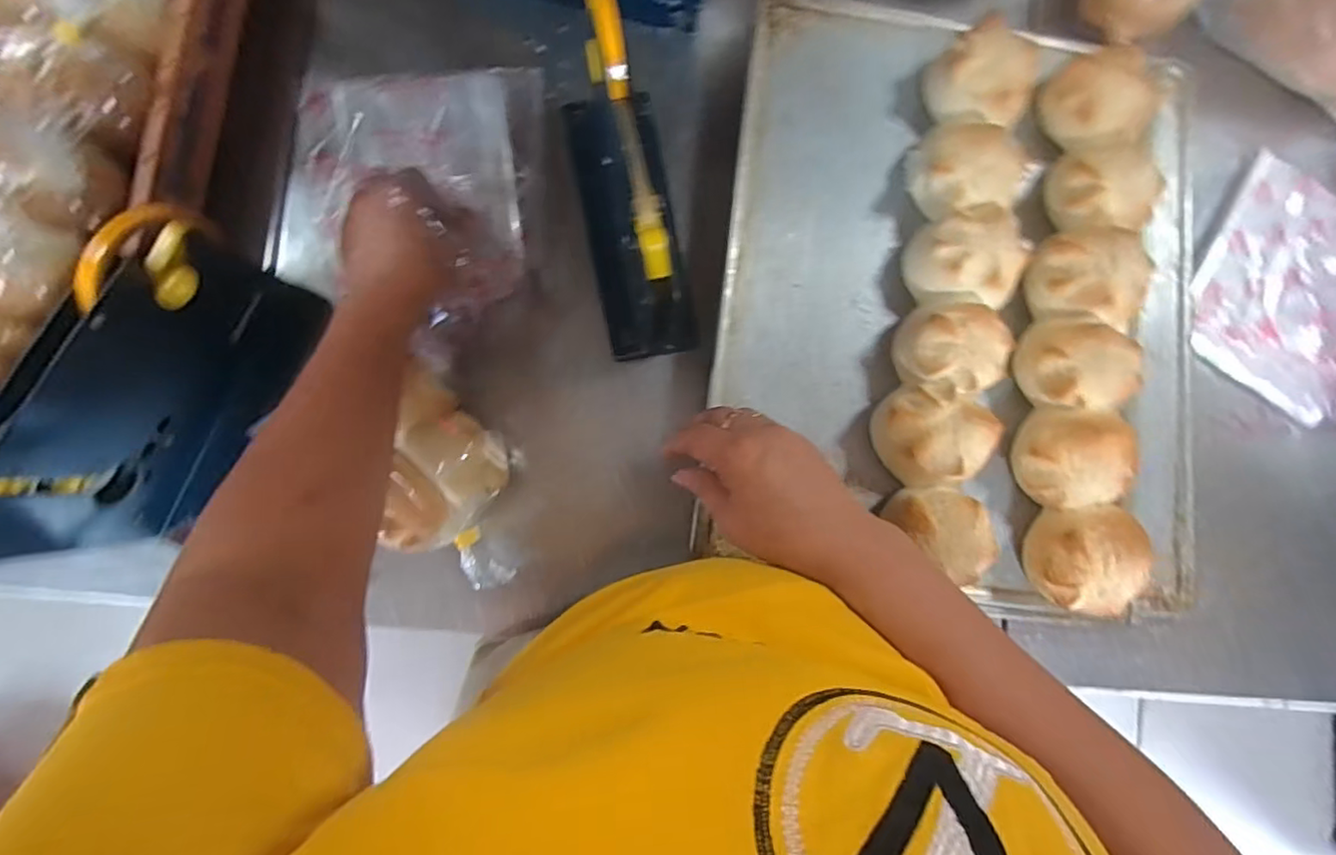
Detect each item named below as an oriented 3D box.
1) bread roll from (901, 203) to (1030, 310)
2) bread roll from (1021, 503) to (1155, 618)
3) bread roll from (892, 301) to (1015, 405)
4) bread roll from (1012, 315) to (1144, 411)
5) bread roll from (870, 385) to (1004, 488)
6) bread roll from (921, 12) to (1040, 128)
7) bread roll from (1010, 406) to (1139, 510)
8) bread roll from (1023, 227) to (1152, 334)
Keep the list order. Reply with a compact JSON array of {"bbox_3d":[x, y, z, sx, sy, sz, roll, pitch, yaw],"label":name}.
[{"bbox_3d":[0.219,-0.123,0.438,0.074,0.042,0.072,0,86,-4],"label":"bread roll"},{"bbox_3d":[0.300,0.094,0.426,0.069,0.058,0.075,3,86,-4],"label":"bread roll"},{"bbox_3d":[0.206,-0.057,0.434,0.067,0.051,0.068,0,86,-4],"label":"bread roll"},{"bbox_3d":[0.299,-0.047,0.441,0.065,0.053,0.068,0,86,-4],"label":"bread roll"},{"bbox_3d":[0.190,0.007,0.430,0.075,0.053,0.071,18,85,-3],"label":"bread roll"},{"bbox_3d":[0.236,-0.259,0.457,0.065,0.057,0.070,0,86,-4],"label":"bread roll"},{"bbox_3d":[0.292,0.022,0.434,0.066,0.060,0.070,0,86,-4],"label":"bread roll"},{"bbox_3d":[0.316,-0.110,0.440,0.074,0.048,0.080,0,86,-4],"label":"bread roll"}]

